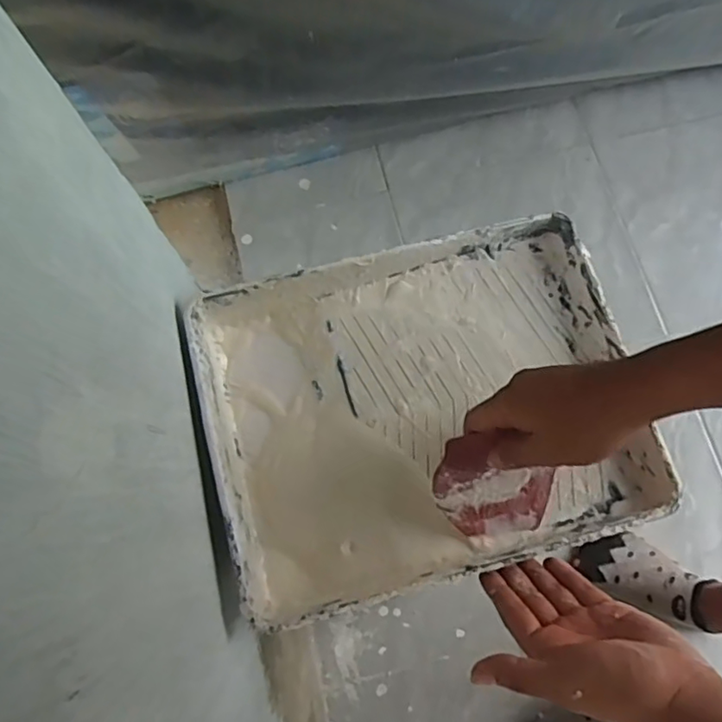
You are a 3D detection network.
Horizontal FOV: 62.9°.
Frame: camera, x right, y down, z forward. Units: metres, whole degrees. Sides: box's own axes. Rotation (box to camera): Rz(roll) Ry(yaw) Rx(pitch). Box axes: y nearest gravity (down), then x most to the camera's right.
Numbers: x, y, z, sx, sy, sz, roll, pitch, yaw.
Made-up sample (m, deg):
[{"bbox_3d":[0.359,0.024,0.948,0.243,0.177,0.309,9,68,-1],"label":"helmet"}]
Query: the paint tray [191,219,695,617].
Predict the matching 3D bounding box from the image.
[{"bbox_3d":[0.053,0.042,0.516,0.353,0.081,0.280,-13,71,-5],"label":"paint tray"}]

